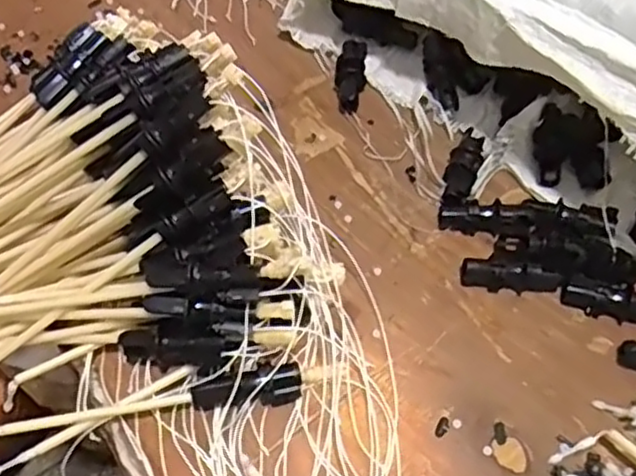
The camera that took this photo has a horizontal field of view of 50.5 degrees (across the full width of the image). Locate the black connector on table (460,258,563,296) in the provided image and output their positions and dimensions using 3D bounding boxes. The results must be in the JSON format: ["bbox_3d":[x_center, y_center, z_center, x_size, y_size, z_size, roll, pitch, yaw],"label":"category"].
[{"bbox_3d":[0.132,0.028,0.460,0.066,0.024,0.015,8,61,7],"label":"black connector on table"}]

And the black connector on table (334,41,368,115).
[{"bbox_3d":[0.027,-0.136,0.561,0.025,0.021,0.070,3,61,4],"label":"black connector on table"}]

